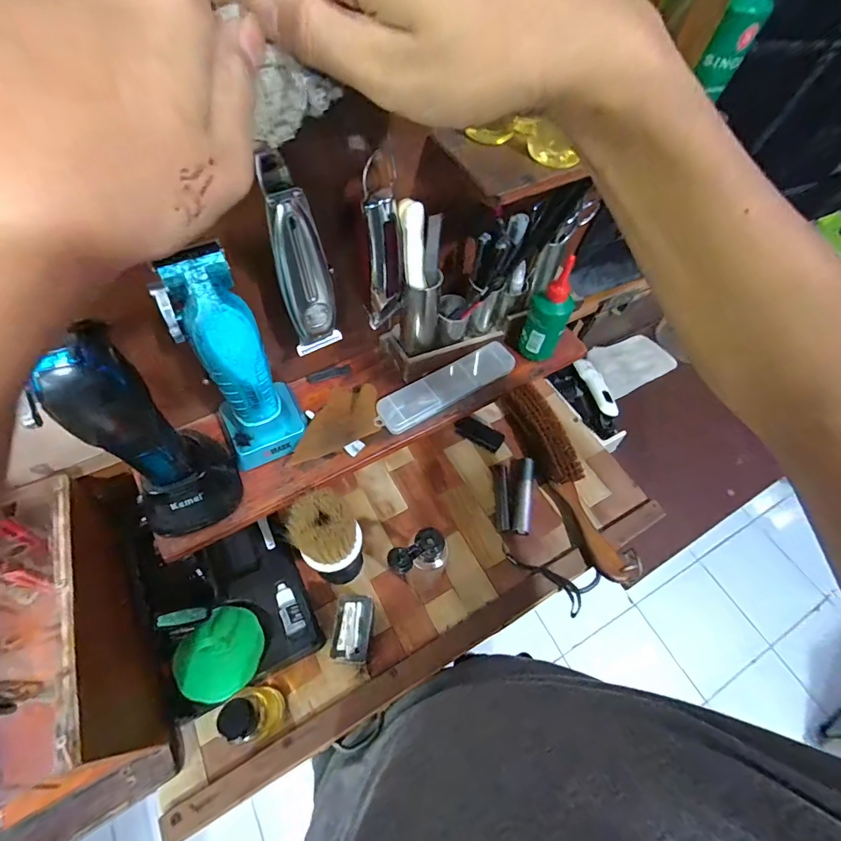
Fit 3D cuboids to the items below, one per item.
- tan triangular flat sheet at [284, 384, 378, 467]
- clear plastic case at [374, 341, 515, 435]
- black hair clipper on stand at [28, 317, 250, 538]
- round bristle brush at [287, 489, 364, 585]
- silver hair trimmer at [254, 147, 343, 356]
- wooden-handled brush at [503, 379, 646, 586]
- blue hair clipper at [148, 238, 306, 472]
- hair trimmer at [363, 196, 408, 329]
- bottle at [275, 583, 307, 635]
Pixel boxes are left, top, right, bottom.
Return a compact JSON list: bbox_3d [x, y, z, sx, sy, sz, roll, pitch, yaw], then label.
[{"bbox_3d":[-0.076,0.005,0.416,0.058,0.015,0.097,19,59,6],"label":"tan triangular flat sheet"},{"bbox_3d":[0.029,-0.036,0.447,0.161,0.014,0.042,-28,65,-20],"label":"clear plastic case"},{"bbox_3d":[-0.192,0.012,0.303,0.071,0.187,0.069,-37,68,-23],"label":"black hair clipper on stand"},{"bbox_3d":[-0.083,0.118,0.408,0.053,0.145,0.051,2,58,-3],"label":"round bristle brush"},{"bbox_3d":[-0.087,-0.112,0.323,0.039,0.151,0.028,-16,62,-14],"label":"silver hair trimmer"},{"bbox_3d":[0.177,0.066,0.521,0.051,0.045,0.252,-17,61,-15],"label":"wooden-handled brush"},{"bbox_3d":[-0.140,-0.039,0.338,0.068,0.179,0.067,-22,64,-17],"label":"blue hair clipper"},{"bbox_3d":[-0.028,-0.129,0.358,0.021,0.112,0.031,38,63,17],"label":"hair trimmer"},{"bbox_3d":[-0.130,0.188,0.432,0.020,0.017,0.048,-22,62,-17],"label":"bottle"}]

